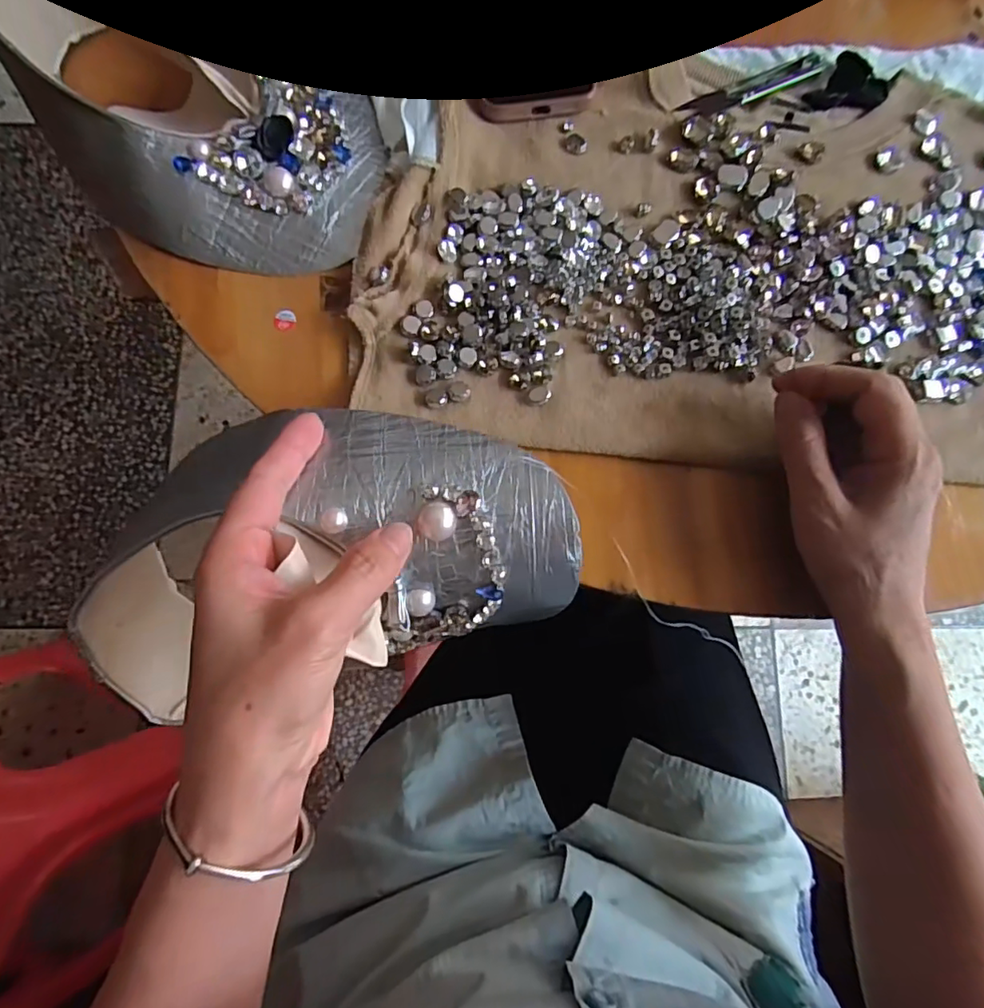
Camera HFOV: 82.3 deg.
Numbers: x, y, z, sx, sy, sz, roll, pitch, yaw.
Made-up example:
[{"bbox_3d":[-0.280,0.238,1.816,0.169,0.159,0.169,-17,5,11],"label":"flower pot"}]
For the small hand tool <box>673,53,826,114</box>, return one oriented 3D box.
[{"bbox_3d":[0.167,-0.265,0.357,0.102,0.007,0.021,-26,81,-5],"label":"small hand tool"}]

